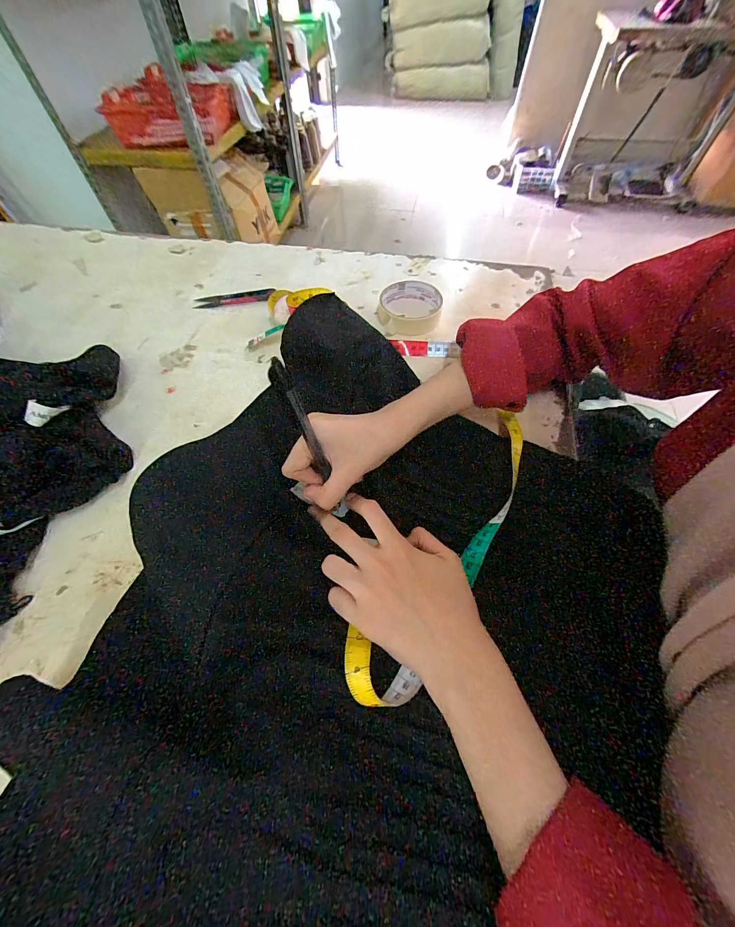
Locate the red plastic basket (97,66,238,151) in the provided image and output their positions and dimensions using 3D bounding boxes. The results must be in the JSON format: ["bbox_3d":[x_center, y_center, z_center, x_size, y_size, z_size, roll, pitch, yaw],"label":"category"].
[{"bbox_3d":[-0.701,-1.248,1.154,0.429,0.147,0.281,-8,59,-3],"label":"red plastic basket"}]

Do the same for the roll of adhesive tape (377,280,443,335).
[{"bbox_3d":[0.057,-0.209,0.437,0.078,0.023,0.081,-1,60,1],"label":"roll of adhesive tape"}]

